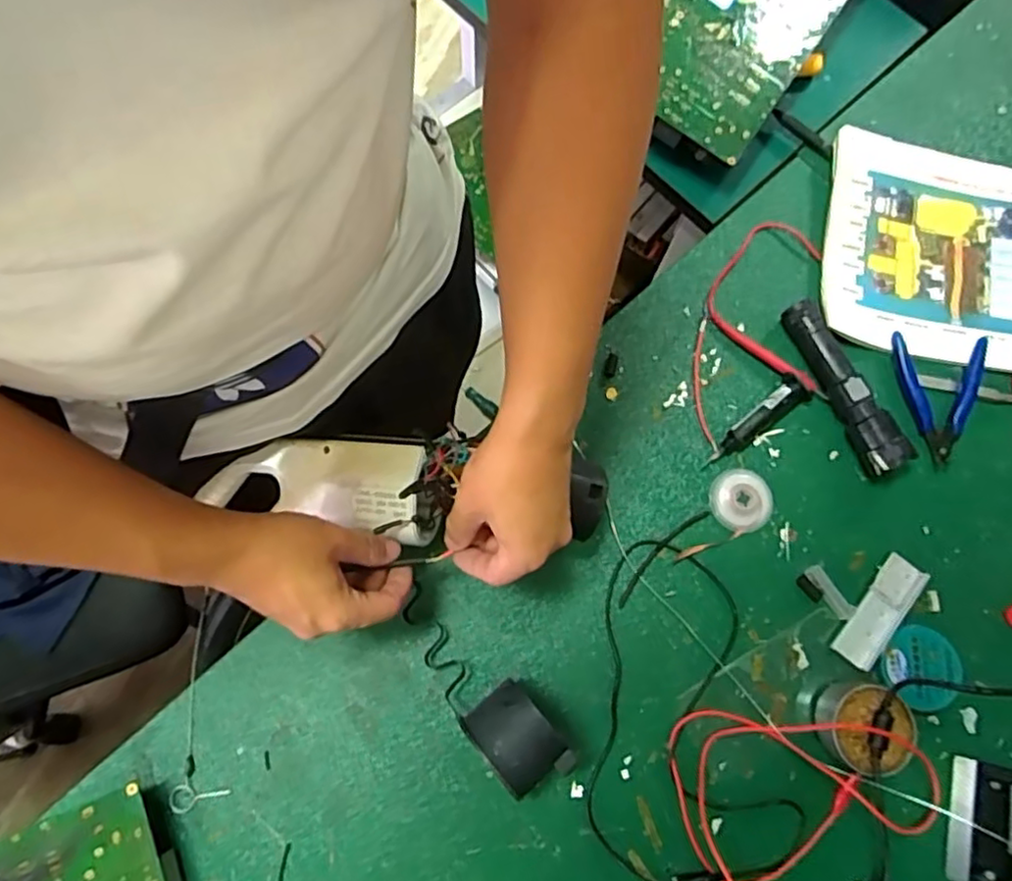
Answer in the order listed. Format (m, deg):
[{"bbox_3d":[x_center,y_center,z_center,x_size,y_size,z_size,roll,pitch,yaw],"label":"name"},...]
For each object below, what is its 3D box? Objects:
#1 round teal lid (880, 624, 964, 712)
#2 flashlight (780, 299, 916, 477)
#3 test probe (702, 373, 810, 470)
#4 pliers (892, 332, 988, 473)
[{"bbox_3d":[0.327,0.179,0.516,0.059,0.013,0.063,0,76,-2],"label":"round teal lid"},{"bbox_3d":[0.292,-0.049,0.567,0.033,0.031,0.162,-23,78,-7],"label":"flashlight"},{"bbox_3d":[0.216,-0.016,0.563,0.107,0.020,0.025,-38,80,-10],"label":"test probe"},{"bbox_3d":[0.383,-0.036,0.579,0.081,0.013,0.120,8,76,0],"label":"pliers"}]

